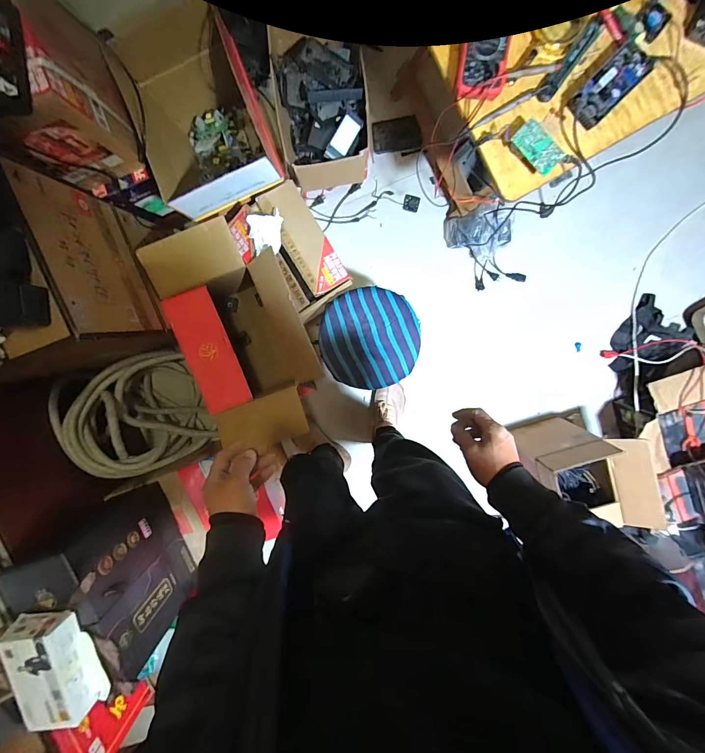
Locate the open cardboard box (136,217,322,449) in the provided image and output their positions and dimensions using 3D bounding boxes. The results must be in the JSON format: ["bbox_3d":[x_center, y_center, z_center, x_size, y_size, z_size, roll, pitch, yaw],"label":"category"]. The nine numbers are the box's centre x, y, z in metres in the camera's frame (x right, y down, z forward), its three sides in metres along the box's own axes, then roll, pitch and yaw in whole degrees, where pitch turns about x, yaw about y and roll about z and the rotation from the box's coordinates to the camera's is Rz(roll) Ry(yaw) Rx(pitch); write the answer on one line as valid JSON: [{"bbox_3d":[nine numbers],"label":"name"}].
[{"bbox_3d":[-0.320,-0.133,1.141,0.381,0.371,0.635,-18,97,5],"label":"open cardboard box"}]

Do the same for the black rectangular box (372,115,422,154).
[{"bbox_3d":[0.149,-0.805,1.169,0.158,0.014,0.094,-1,109,13],"label":"black rectangular box"}]

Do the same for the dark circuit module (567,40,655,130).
[{"bbox_3d":[0.466,-0.529,0.627,0.066,0.032,0.145,44,98,-4],"label":"dark circuit module"}]

